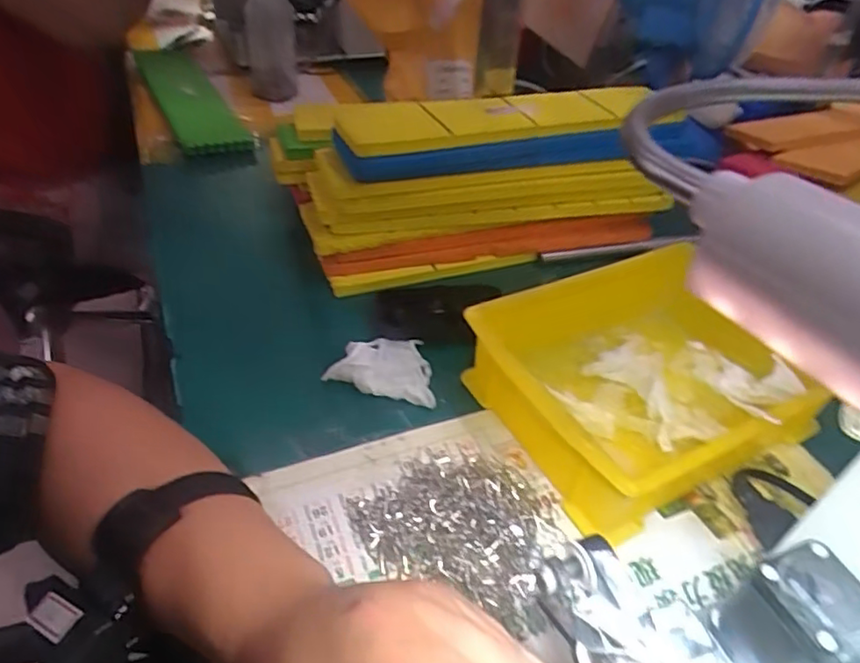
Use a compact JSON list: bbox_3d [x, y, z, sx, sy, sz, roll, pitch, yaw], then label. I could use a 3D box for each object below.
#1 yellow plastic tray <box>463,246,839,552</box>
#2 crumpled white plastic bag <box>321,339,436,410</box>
[{"bbox_3d":[0.166,0.034,0.458,0.243,0.089,0.177,-18,47,-24],"label":"yellow plastic tray"},{"bbox_3d":[-0.034,0.020,0.477,0.083,0.032,0.061,12,43,6],"label":"crumpled white plastic bag"}]

